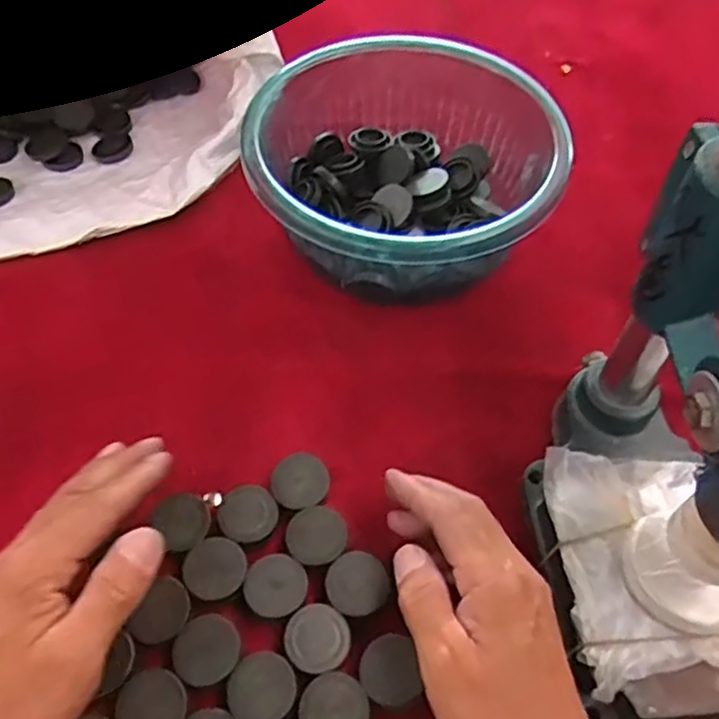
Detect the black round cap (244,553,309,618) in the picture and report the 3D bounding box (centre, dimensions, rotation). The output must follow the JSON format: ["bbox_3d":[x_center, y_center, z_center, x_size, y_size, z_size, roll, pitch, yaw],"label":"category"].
[{"bbox_3d":[-0.044,0.118,0.371,0.032,0.005,0.030,1,56,-1],"label":"black round cap"}]

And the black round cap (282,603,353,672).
[{"bbox_3d":[-0.021,0.138,0.354,0.031,0.004,0.031,1,56,-1],"label":"black round cap"}]

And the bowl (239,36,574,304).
[{"bbox_3d":[0.031,-0.128,0.499,0.201,0.091,0.196,1,56,-1],"label":"bowl"}]

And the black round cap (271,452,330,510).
[{"bbox_3d":[-0.034,0.072,0.410,0.032,0.014,0.034,1,56,-1],"label":"black round cap"}]

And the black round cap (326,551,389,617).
[{"bbox_3d":[-0.001,0.117,0.372,0.031,0.004,0.033,1,56,-1],"label":"black round cap"}]

